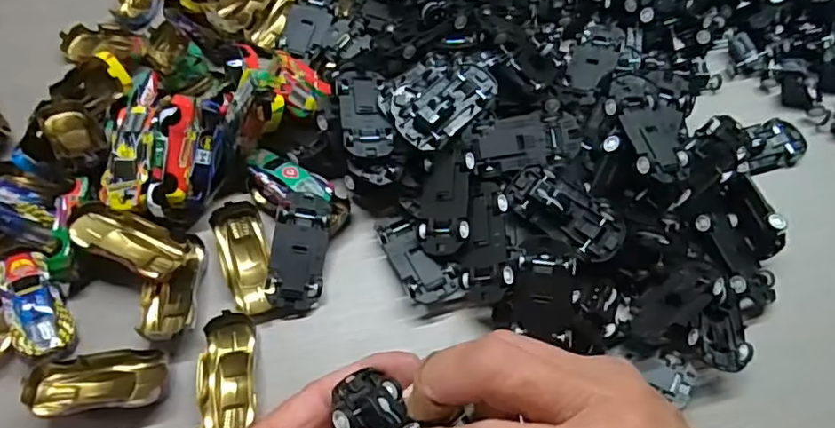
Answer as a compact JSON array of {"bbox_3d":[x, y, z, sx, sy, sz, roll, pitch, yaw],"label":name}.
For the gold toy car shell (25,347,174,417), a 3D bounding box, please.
[{"bbox_3d":[-0.158,0.084,0.288,0.060,0.022,0.031,-8,63,-6],"label":"gold toy car shell"}]

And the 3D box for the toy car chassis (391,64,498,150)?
[{"bbox_3d":[0.013,-0.067,0.329,0.042,0.021,0.065,42,68,18],"label":"toy car chassis"}]

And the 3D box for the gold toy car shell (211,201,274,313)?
[{"bbox_3d":[-0.097,0.025,0.326,0.026,0.021,0.060,-16,64,-10],"label":"gold toy car shell"}]

